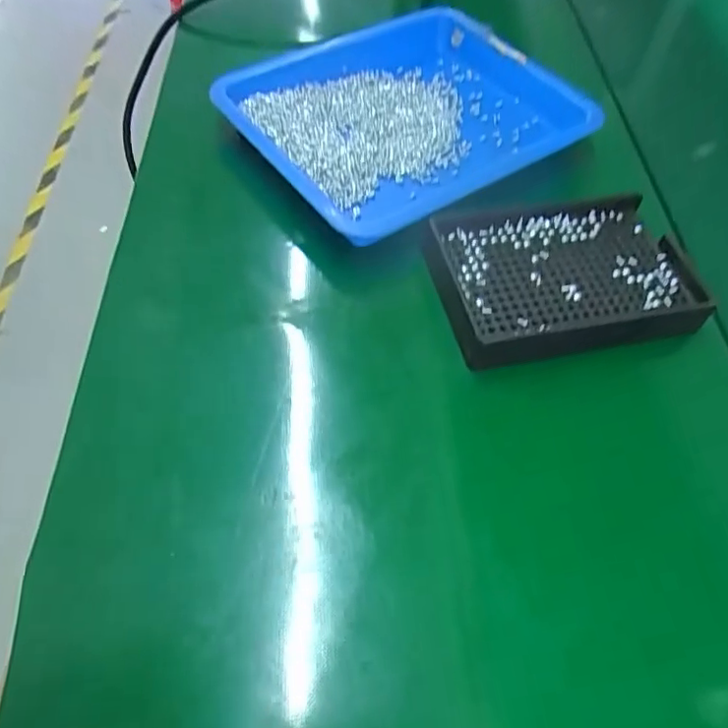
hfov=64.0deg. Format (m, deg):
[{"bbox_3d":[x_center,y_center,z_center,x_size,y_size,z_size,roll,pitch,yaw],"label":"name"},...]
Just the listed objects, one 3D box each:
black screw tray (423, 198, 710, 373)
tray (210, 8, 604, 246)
[{"bbox_3d":[0.111,-0.049,0.328,0.141,0.019,0.098,-6,56,-8],"label":"black screw tray"},{"bbox_3d":[0.030,-0.176,0.402,0.226,0.030,0.160,-27,61,-21],"label":"tray"}]

